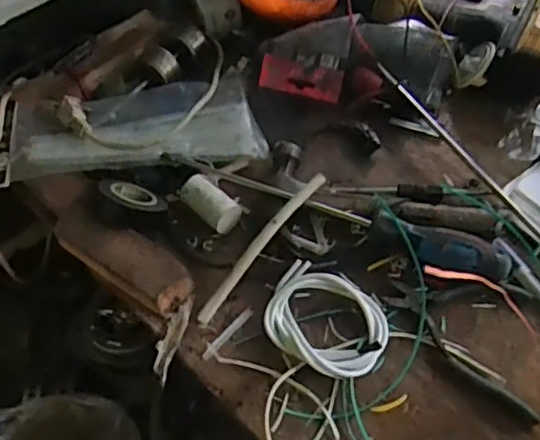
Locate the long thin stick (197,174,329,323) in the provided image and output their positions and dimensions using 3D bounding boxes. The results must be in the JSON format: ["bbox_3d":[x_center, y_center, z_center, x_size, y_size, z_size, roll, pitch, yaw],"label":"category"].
[{"bbox_3d":[-0.008,0.020,0.519,0.013,0.013,0.157,34,78,24],"label":"long thin stick"}]

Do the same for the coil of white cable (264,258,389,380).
[{"bbox_3d":[0.044,0.081,0.493,0.097,0.015,0.076,23,61,19],"label":"coil of white cable"}]

